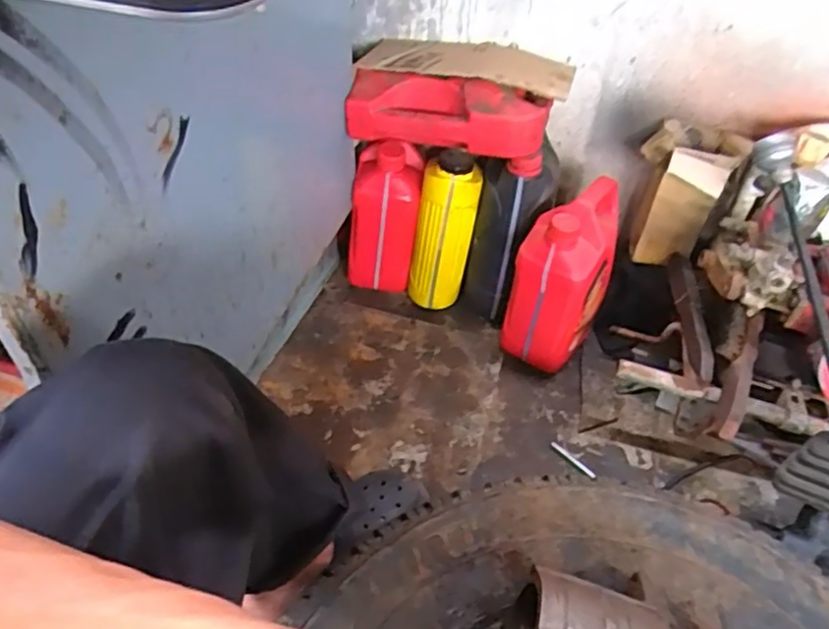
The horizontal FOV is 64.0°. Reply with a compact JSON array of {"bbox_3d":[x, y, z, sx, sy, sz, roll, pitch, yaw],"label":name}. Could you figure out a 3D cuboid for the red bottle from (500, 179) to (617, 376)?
[{"bbox_3d":[0.235,-0.057,1.062,0.135,0.281,0.179,18,46,15],"label":"red bottle"}]

